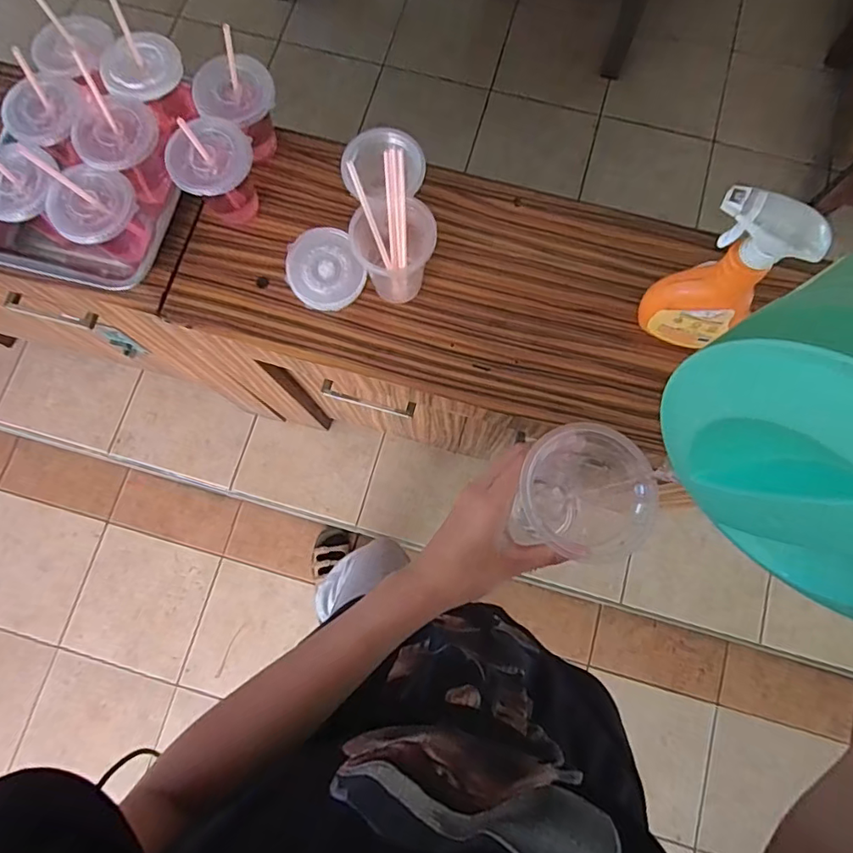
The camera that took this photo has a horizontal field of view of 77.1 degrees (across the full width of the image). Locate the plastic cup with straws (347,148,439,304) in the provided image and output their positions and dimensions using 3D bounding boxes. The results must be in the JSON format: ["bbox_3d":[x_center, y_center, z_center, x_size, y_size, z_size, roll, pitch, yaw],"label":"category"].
[{"bbox_3d":[-0.033,-0.211,0.593,0.086,0.152,0.087,0,78,1],"label":"plastic cup with straws"}]

